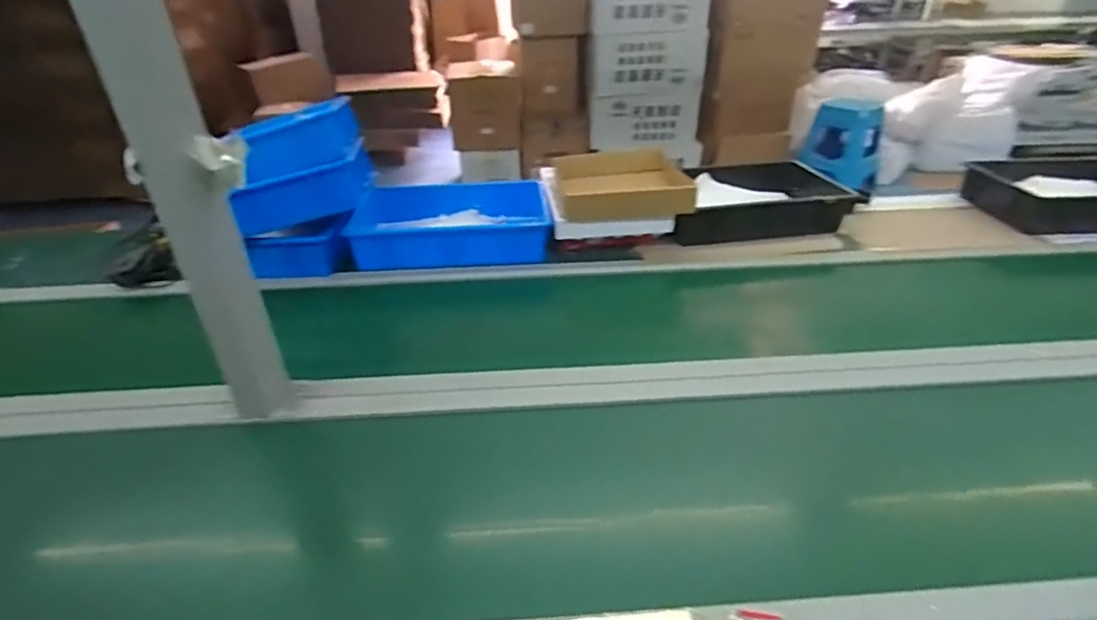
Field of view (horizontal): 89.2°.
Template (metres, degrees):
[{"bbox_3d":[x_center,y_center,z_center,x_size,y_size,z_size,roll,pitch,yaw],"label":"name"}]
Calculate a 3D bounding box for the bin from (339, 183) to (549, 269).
[{"bbox_3d":[-0.212,-0.198,1.234,0.422,0.095,0.297,-7,33,-8],"label":"bin"}]

